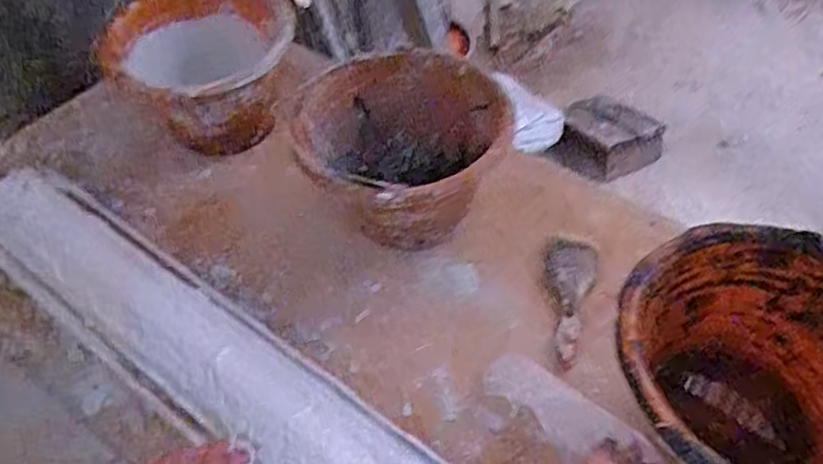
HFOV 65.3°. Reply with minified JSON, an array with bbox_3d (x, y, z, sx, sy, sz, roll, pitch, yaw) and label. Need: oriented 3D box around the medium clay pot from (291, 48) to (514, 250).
[{"bbox_3d":[-0.009,-0.086,0.770,0.196,0.166,0.216,-23,55,-19],"label":"medium clay pot"}]

